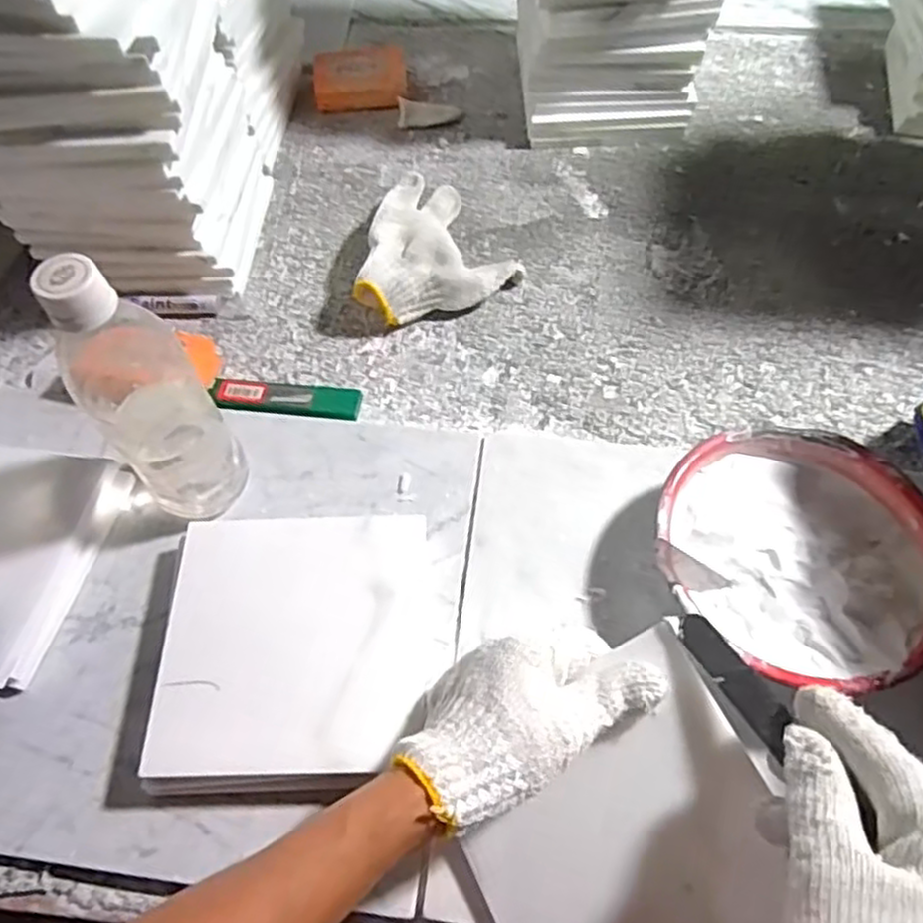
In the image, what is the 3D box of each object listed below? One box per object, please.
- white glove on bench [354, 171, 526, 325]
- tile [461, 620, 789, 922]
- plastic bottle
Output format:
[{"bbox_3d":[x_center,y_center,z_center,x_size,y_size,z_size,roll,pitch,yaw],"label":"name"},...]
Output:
[{"bbox_3d":[-0.035,-0.186,0.621,0.138,0.055,0.143,-21,61,-8],"label":"white glove on bench"},{"bbox_3d":[0.080,0.186,0.362,0.154,0.007,0.146,-33,65,7],"label":"tile"},{"bbox_3d":[-0.188,-0.036,0.428,0.062,0.212,0.058,-40,65,-17],"label":"plastic bottle"}]

